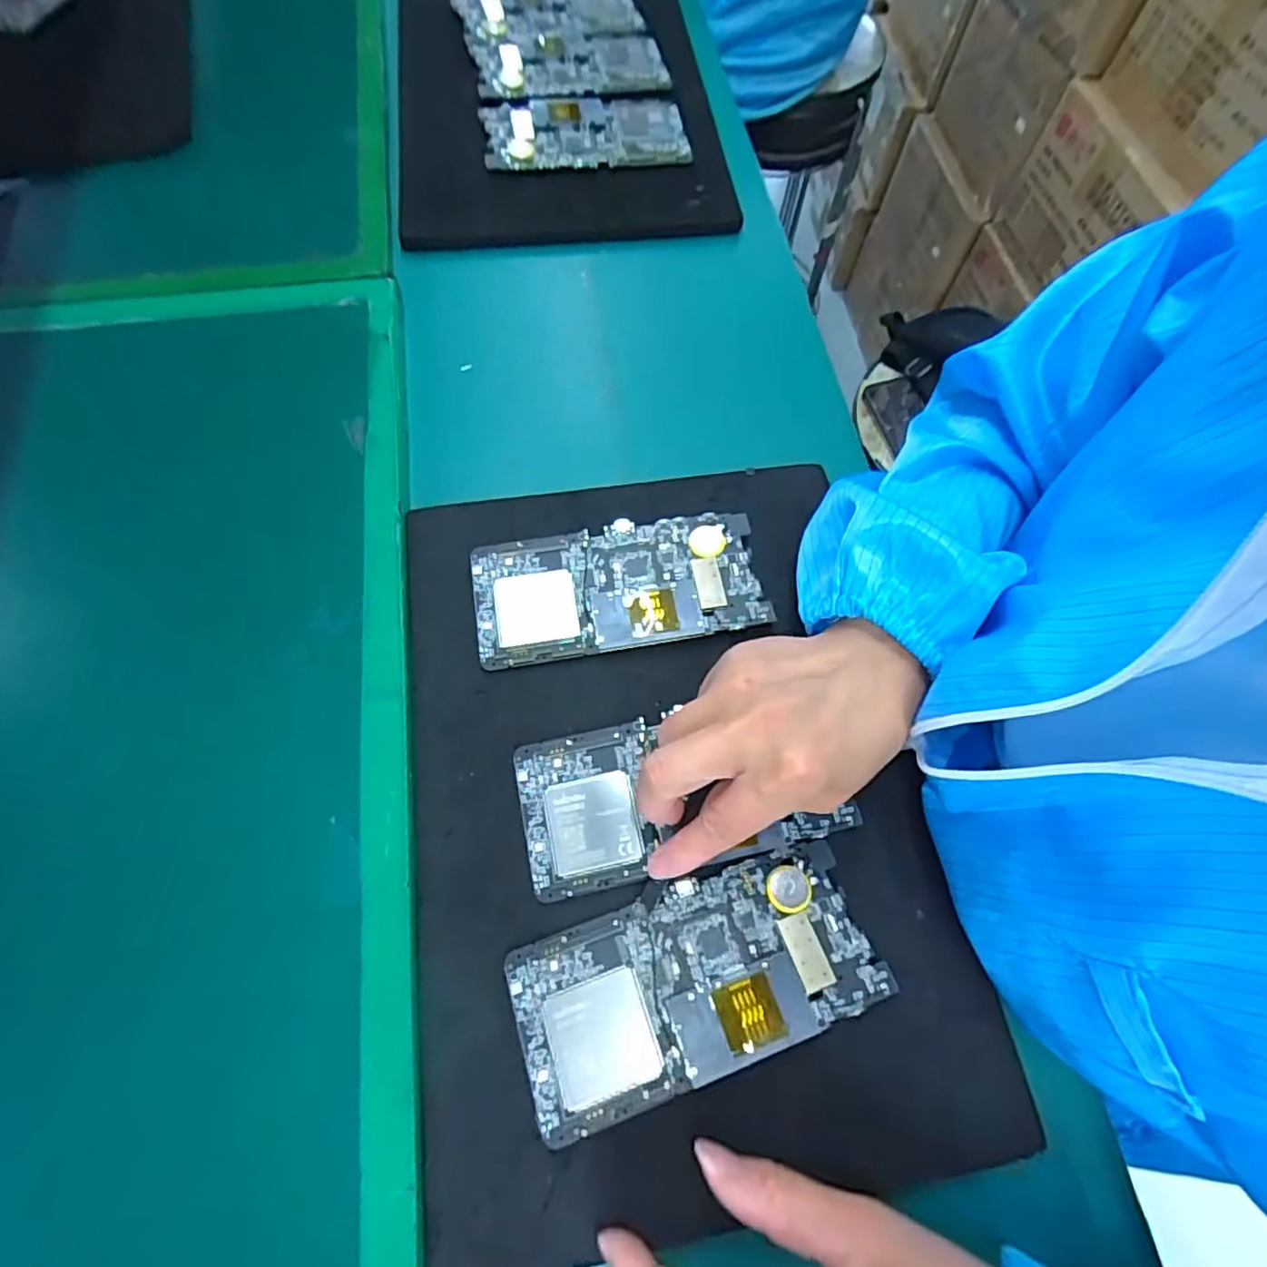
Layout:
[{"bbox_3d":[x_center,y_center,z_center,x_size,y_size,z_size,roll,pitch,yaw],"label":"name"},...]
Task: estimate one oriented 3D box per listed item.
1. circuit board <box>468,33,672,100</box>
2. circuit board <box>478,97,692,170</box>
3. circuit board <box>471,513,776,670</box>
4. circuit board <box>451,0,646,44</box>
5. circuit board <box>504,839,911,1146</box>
[{"bbox_3d":[-0.051,-0.466,0.509,0.153,0.012,0.082,-11,70,-6],"label":"circuit board"},{"bbox_3d":[-0.037,-0.390,0.475,0.152,0.005,0.073,-8,68,-6],"label":"circuit board"},{"bbox_3d":[-0.009,-0.026,0.339,0.152,0.008,0.071,-9,68,-6],"label":"circuit board"},{"bbox_3d":[-0.070,-0.531,0.528,0.152,0.018,0.066,-17,71,-8],"label":"circuit board"},{"bbox_3d":[0.027,0.147,0.269,0.152,0.014,0.072,-18,70,-10],"label":"circuit board"}]

